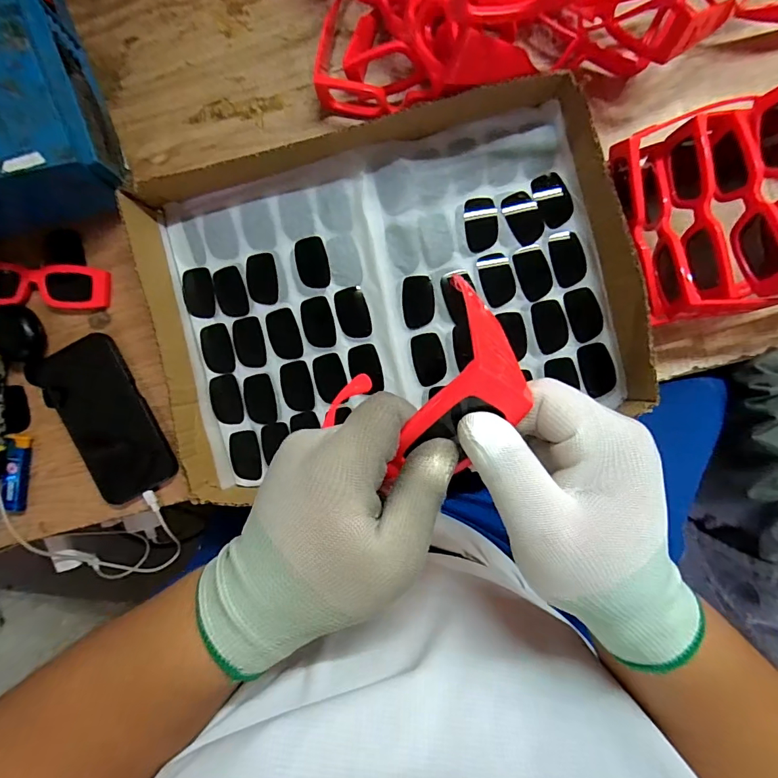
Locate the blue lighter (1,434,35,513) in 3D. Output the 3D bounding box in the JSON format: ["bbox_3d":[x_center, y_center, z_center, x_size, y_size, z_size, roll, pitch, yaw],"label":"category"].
[{"bbox_3d":[-0.386,0.090,0.454,0.022,0.009,0.082,5,91,4],"label":"blue lighter"}]

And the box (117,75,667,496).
[{"bbox_3d":[-0.004,-0.085,0.404,0.411,0.055,0.289,-13,90,4],"label":"box"}]

